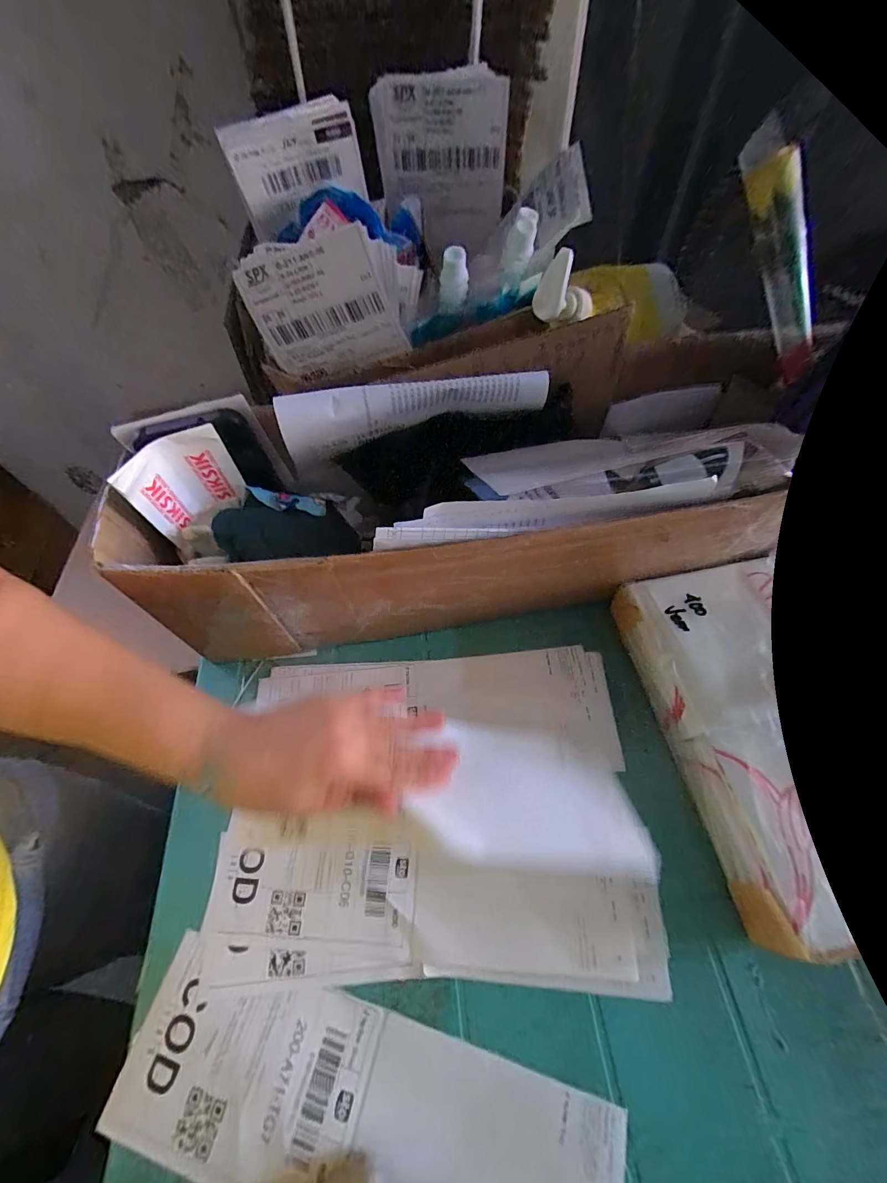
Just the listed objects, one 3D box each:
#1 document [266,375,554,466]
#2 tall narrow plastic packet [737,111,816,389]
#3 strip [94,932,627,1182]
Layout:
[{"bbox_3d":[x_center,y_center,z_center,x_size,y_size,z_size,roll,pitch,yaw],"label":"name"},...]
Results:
[{"bbox_3d":[-0.020,-0.148,0.348,0.215,0.048,0.020,-12,59,-4],"label":"document"},{"bbox_3d":[0.279,-0.268,0.355,0.036,0.187,0.020,7,50,52],"label":"tall narrow plastic packet"},{"bbox_3d":[-0.051,0.318,0.258,0.300,0.008,0.097,11,59,9],"label":"strip"}]

